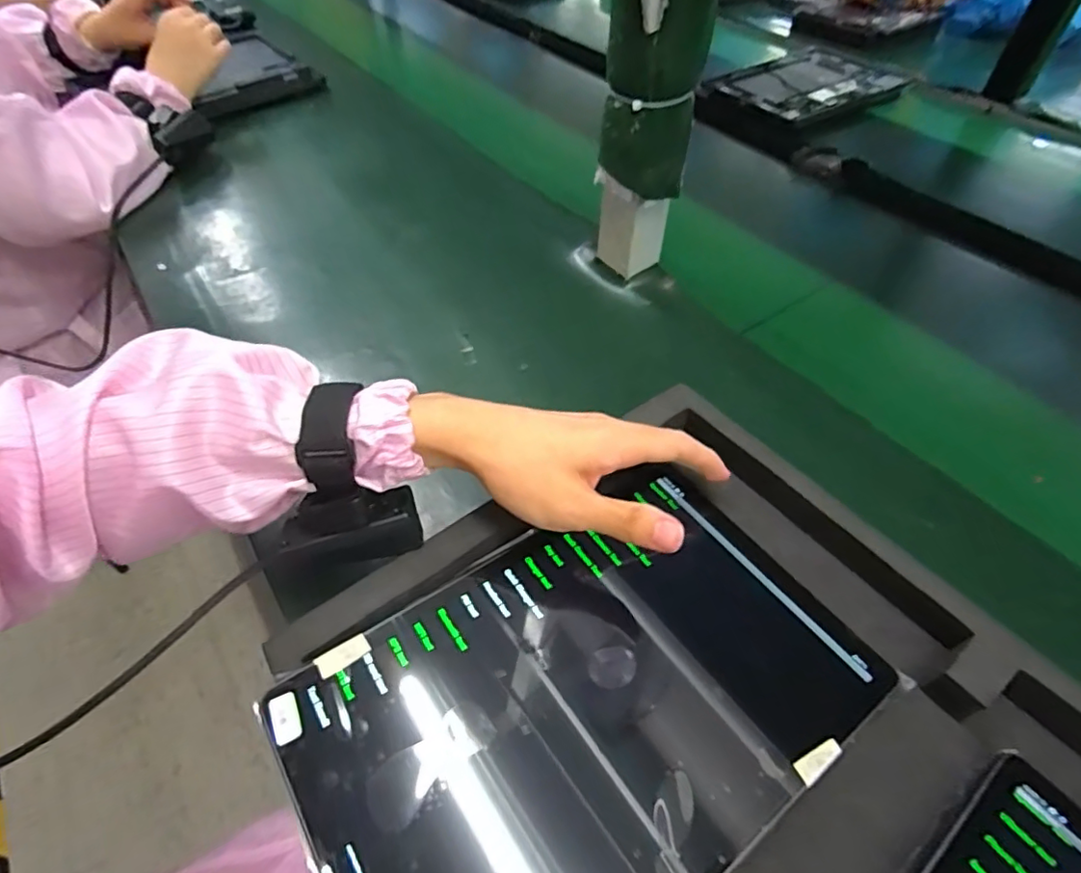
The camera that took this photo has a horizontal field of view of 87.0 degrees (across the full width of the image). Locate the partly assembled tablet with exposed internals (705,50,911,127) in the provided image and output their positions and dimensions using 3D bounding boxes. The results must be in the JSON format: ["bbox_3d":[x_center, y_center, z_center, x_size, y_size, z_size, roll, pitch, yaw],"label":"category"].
[{"bbox_3d":[0.382,-0.503,0.814,0.252,0.013,0.177,-29,55,-21],"label":"partly assembled tablet with exposed internals"}]

